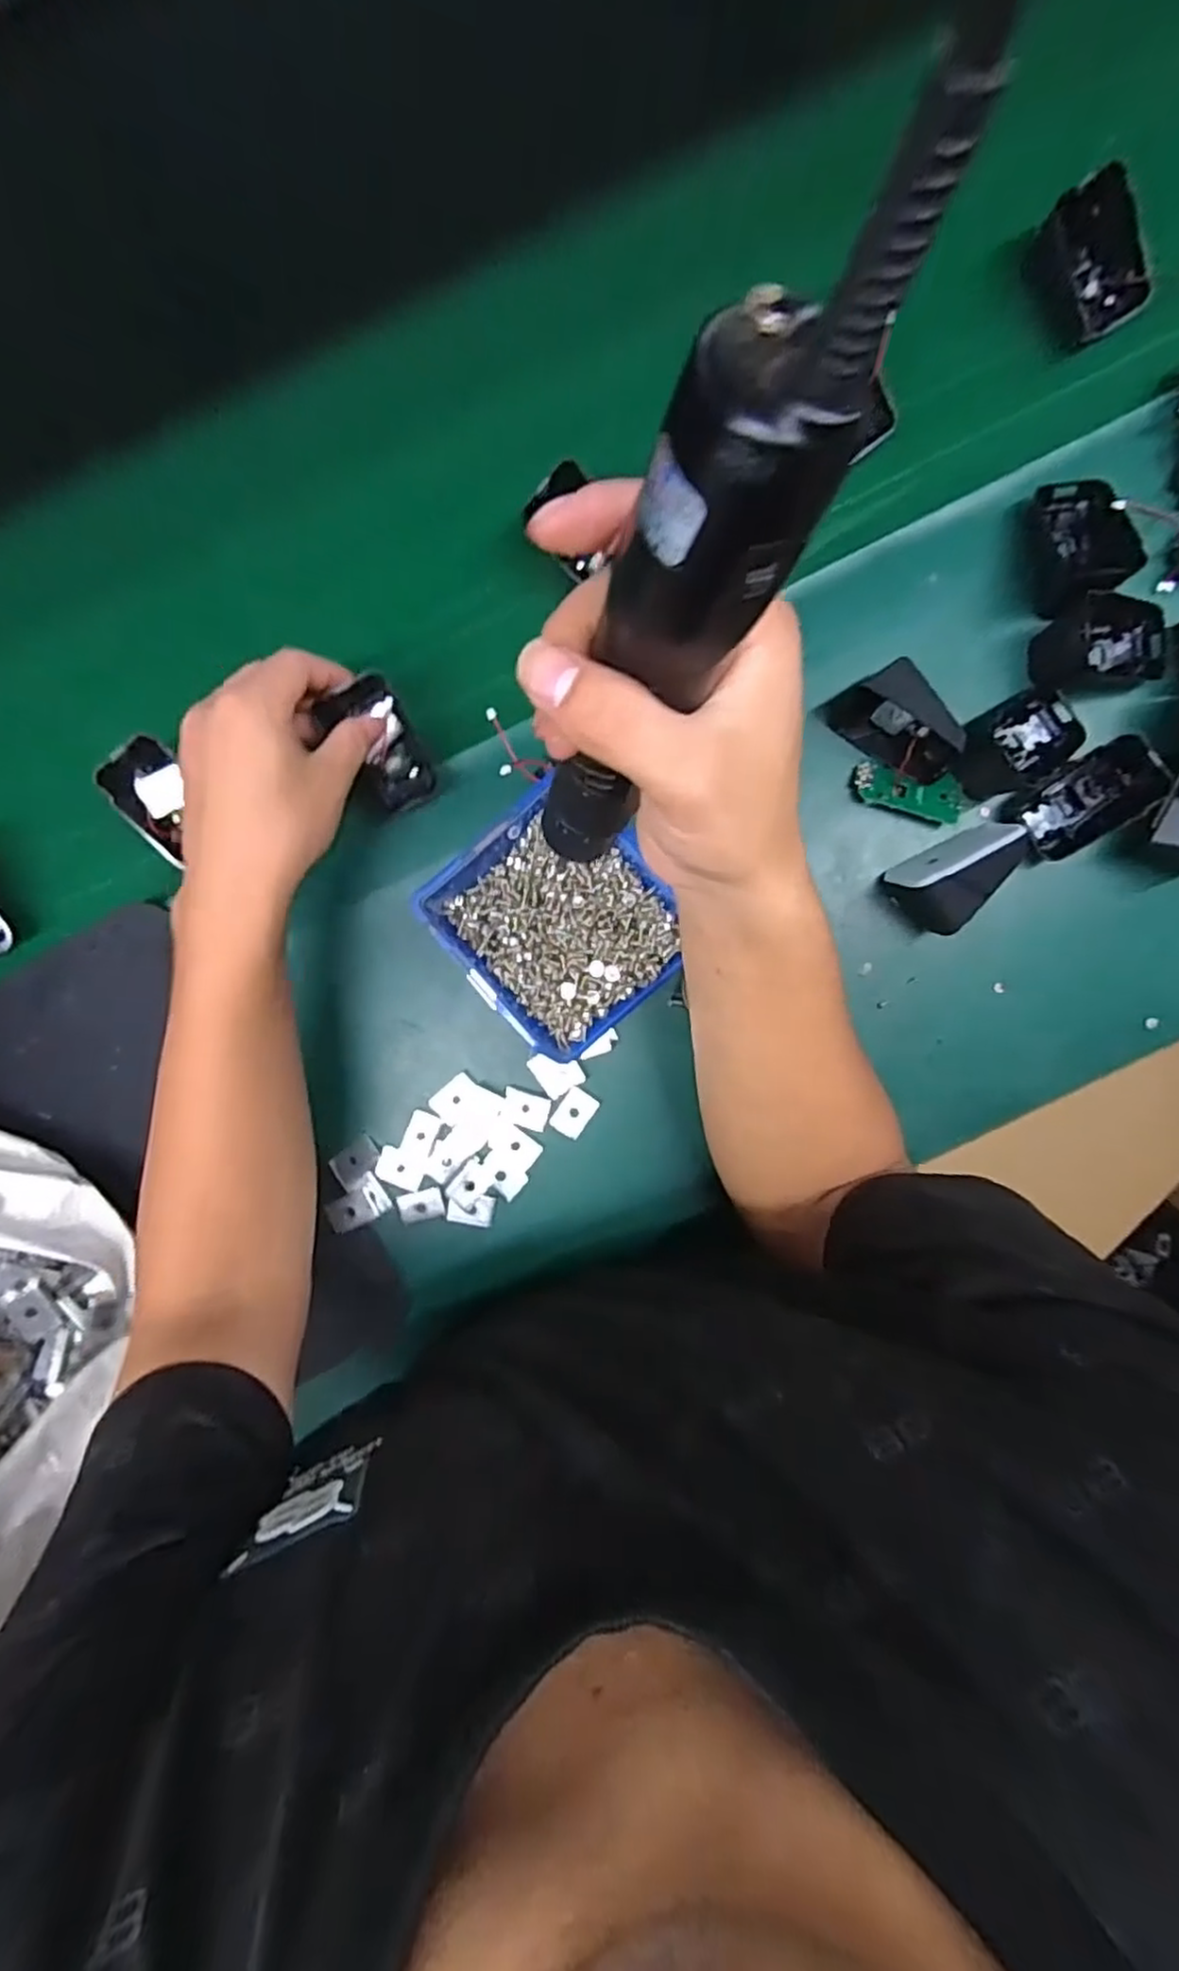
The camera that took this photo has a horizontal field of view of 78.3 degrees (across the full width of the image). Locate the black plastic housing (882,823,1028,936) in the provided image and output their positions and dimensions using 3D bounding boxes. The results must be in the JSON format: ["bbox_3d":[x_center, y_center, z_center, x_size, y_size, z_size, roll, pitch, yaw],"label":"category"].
[{"bbox_3d":[0.211,-0.061,0.407,0.070,0.043,0.046,-31,94,2],"label":"black plastic housing"}]

